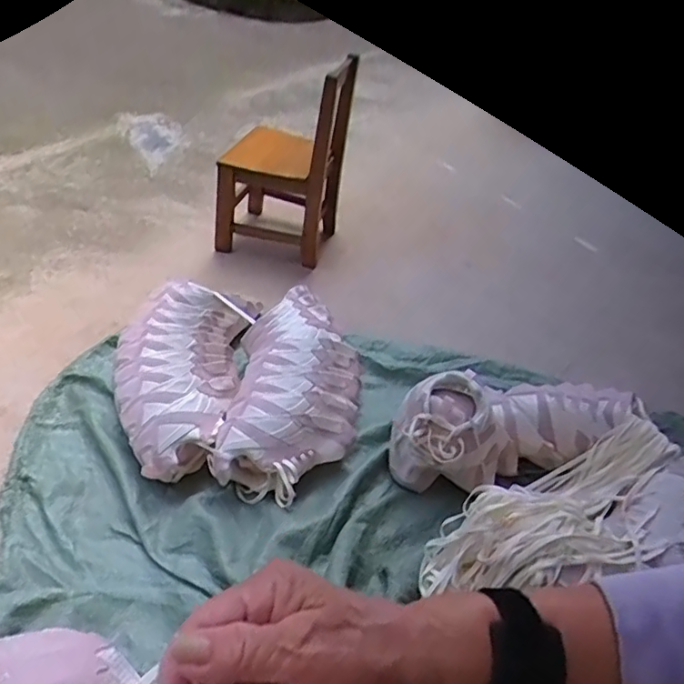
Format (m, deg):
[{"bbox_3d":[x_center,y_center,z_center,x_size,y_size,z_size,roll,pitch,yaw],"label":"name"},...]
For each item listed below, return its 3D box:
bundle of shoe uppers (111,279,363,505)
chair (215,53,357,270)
[{"bbox_3d":[-0.193,0.065,1.096,0.447,0.137,0.483,5,38,-4],"label":"bundle of shoe uppers"},{"bbox_3d":[-0.158,-0.493,1.532,0.283,0.461,0.298,17,42,4],"label":"chair"}]

